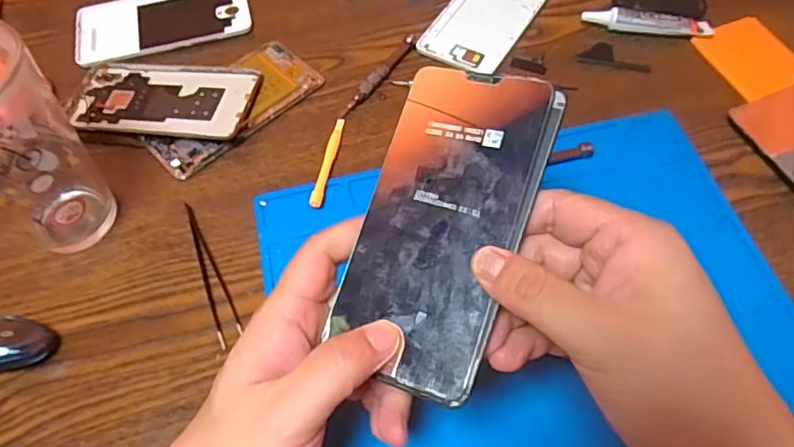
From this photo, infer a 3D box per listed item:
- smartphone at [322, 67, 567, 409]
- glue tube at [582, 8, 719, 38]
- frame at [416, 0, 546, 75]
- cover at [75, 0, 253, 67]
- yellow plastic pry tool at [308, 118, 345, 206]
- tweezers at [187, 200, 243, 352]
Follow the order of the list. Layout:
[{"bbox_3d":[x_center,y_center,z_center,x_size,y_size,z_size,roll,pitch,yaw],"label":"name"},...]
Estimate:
[{"bbox_3d":[0.020,-0.002,0.272,0.075,0.004,0.146,16,78,23],"label":"smartphone"},{"bbox_3d":[0.210,-0.168,0.498,0.104,0.014,0.022,10,60,8],"label":"glue tube"},{"bbox_3d":[0.081,-0.188,0.524,0.074,0.005,0.146,27,63,17],"label":"frame"},{"bbox_3d":[-0.210,-0.184,0.537,0.152,0.010,0.081,-18,60,-8],"label":"cover"},{"bbox_3d":[-0.051,-0.047,0.440,0.008,0.007,0.084,7,59,7],"label":"yellow plastic pry tool"},{"bbox_3d":[-0.127,0.032,0.401,0.014,0.007,0.116,-23,60,-11],"label":"tweezers"}]

